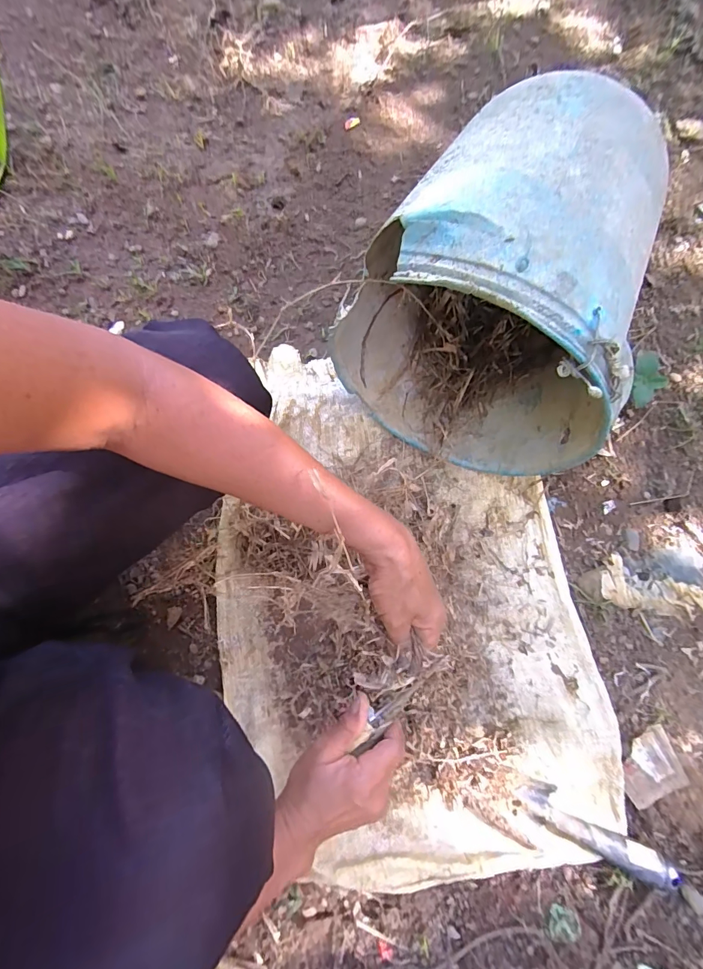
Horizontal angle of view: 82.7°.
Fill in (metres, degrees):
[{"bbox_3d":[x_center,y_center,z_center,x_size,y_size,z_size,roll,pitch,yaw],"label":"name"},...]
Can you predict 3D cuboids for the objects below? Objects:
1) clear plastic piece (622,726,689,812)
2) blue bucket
[{"bbox_3d":[0.352,0.336,0.473,0.070,0.008,0.072,-28,80,1],"label":"clear plastic piece"},{"bbox_3d":[0.176,-0.220,0.456,0.286,0.287,0.319,26,80,6],"label":"blue bucket"}]

